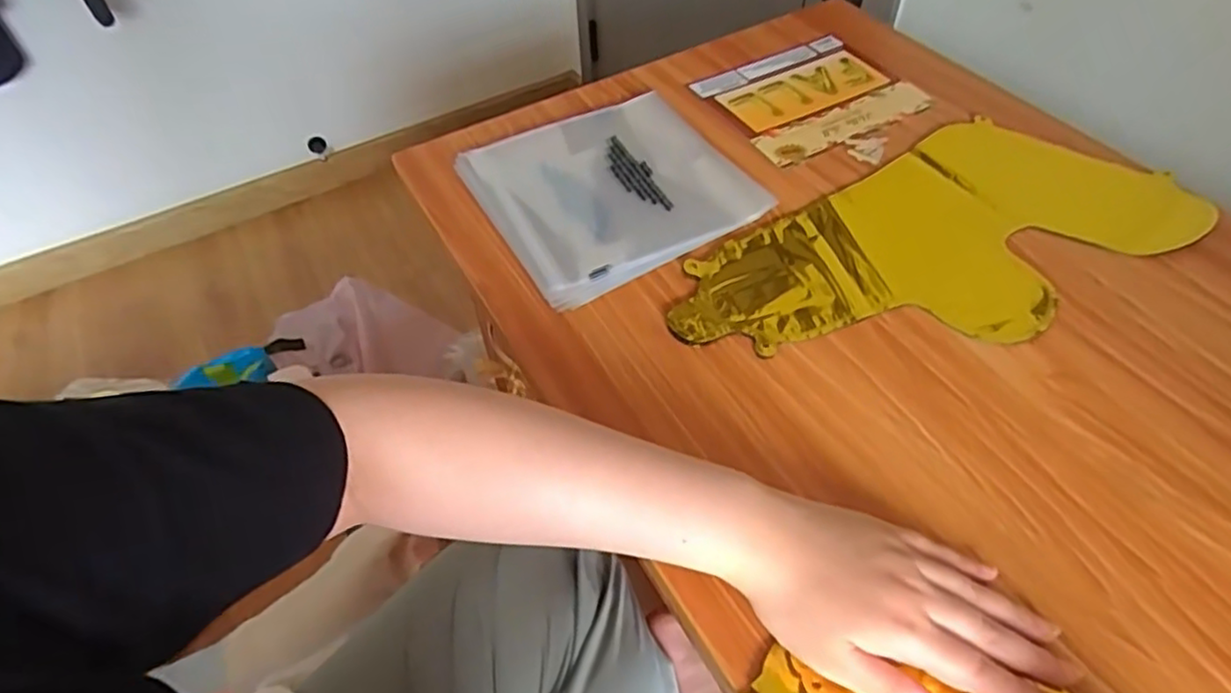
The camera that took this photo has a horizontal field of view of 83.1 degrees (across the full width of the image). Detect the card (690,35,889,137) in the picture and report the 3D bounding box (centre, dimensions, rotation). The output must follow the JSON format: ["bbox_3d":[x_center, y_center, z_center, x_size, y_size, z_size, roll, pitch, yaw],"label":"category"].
[{"bbox_3d":[0.180,-0.269,0.709,0.173,0.009,0.105,-25,54,-16],"label":"card"}]

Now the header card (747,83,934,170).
[{"bbox_3d":[0.216,-0.213,0.660,0.182,0.004,0.049,-24,54,-15],"label":"header card"}]

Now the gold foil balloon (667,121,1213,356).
[{"bbox_3d":[0.240,-0.078,0.541,0.396,0.017,0.194,-25,54,-16],"label":"gold foil balloon"}]

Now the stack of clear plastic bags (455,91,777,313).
[{"bbox_3d":[-0.006,-0.142,0.613,0.208,0.012,0.212,-25,54,-15],"label":"stack of clear plastic bags"}]

